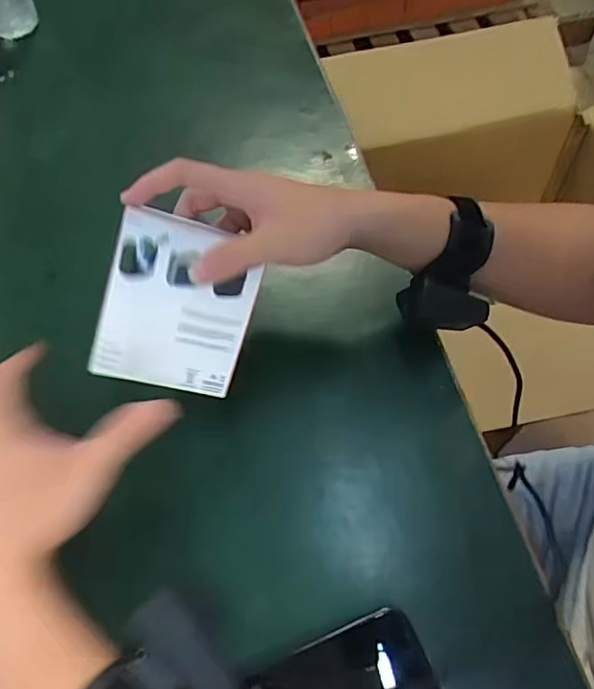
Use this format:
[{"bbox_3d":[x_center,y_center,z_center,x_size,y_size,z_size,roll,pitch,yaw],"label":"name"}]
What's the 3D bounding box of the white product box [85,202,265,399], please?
[{"bbox_3d":[-0.080,-0.026,0.391,0.101,0.107,0.029,12,20,-20],"label":"white product box"}]

